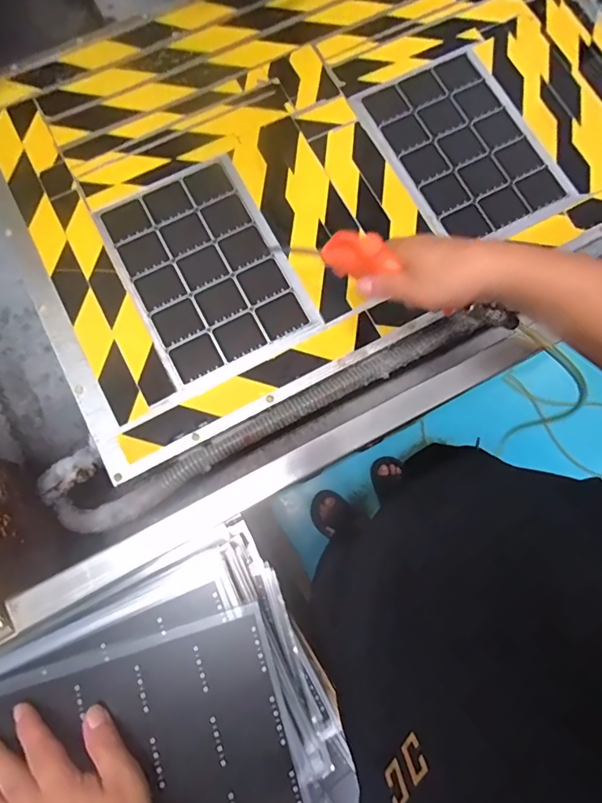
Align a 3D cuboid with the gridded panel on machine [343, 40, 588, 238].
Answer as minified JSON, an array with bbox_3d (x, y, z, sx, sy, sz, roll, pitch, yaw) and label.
[{"bbox_3d":[0.220,-0.350,0.613,0.204,0.007,0.270,-25,80,-5],"label":"gridded panel on machine"}]

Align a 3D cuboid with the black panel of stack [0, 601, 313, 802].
[{"bbox_3d":[-0.142,0.309,0.379,0.270,0.025,0.196,-18,80,-4],"label":"black panel of stack"}]

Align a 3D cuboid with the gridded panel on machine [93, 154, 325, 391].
[{"bbox_3d":[-0.121,-0.172,0.571,0.192,0.004,0.269,-27,80,-6],"label":"gridded panel on machine"}]

